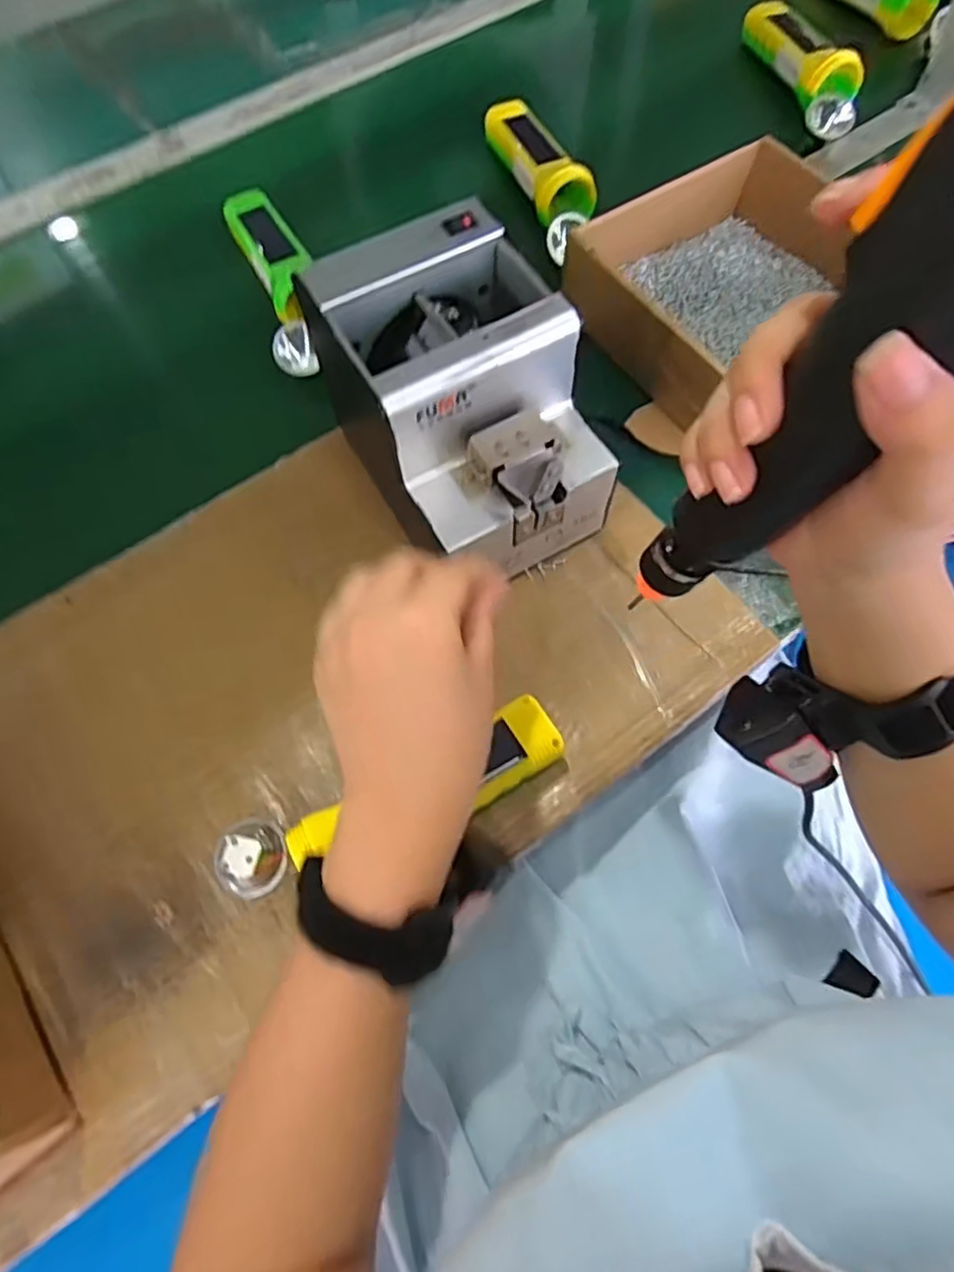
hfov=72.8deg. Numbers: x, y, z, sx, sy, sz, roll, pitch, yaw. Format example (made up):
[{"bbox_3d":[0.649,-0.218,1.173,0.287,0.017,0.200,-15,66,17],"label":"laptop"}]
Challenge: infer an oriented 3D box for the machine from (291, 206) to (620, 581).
[{"bbox_3d":[-0.004,-0.140,0.419,0.125,0.143,0.177,-28,71,-10],"label":"machine"}]

